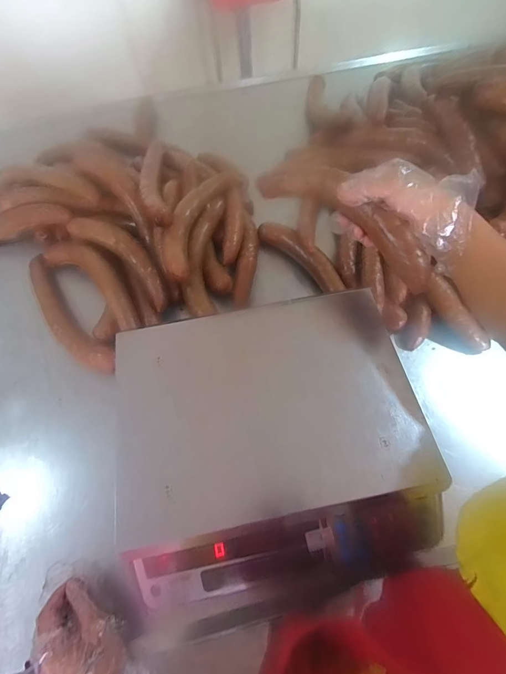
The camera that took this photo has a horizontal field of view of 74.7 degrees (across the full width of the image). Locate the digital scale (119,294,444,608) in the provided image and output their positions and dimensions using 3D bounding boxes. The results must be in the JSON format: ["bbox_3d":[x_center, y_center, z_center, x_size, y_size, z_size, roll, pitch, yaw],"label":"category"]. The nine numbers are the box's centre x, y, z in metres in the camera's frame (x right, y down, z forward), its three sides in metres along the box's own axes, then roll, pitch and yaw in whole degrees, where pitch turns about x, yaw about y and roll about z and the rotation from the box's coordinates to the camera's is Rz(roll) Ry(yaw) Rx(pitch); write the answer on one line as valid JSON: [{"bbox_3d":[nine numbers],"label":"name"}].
[{"bbox_3d":[0.005,0.111,0.408,0.366,0.091,0.317,-9,66,-2],"label":"digital scale"}]

